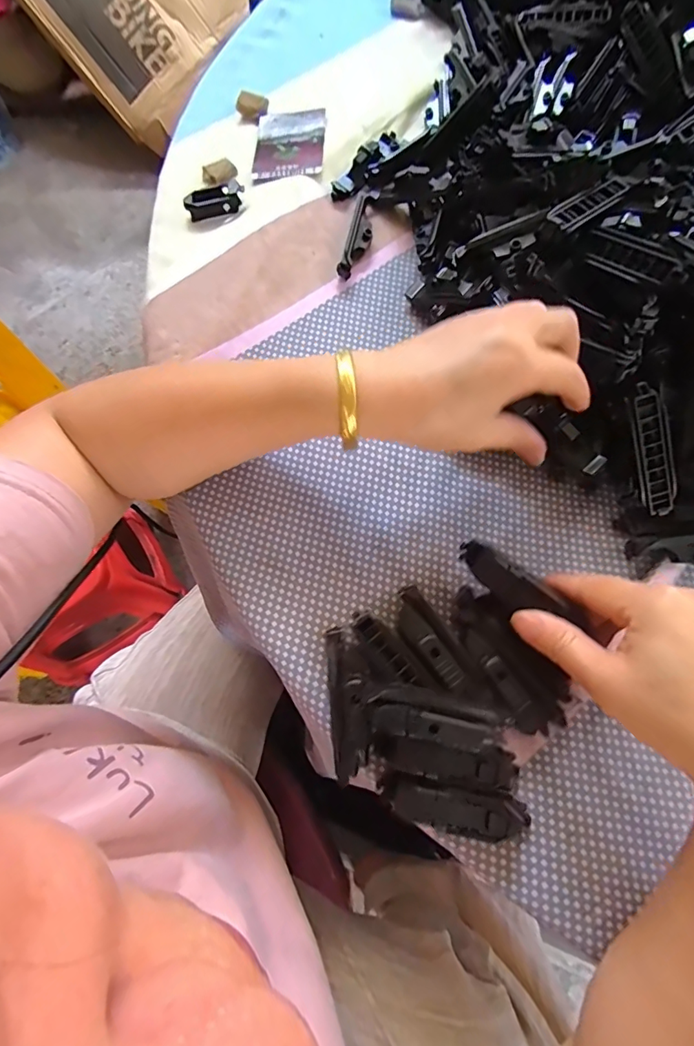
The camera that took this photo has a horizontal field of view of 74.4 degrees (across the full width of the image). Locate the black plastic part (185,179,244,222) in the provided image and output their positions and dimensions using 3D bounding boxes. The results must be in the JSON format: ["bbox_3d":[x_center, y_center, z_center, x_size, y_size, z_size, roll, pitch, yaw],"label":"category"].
[{"bbox_3d":[-0.107,-0.261,0.371,0.046,0.012,0.022,-14,73,-3],"label":"black plastic part"}]

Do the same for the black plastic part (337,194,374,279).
[{"bbox_3d":[0.010,-0.224,0.358,0.016,0.016,0.076,14,73,6],"label":"black plastic part"}]

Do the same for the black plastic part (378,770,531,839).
[{"bbox_3d":[0.058,0.149,0.243,0.077,0.023,0.020,8,73,4],"label":"black plastic part"}]

